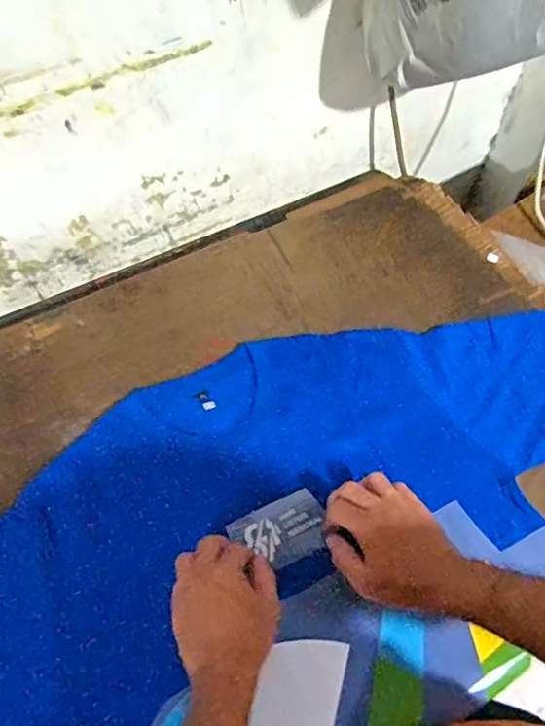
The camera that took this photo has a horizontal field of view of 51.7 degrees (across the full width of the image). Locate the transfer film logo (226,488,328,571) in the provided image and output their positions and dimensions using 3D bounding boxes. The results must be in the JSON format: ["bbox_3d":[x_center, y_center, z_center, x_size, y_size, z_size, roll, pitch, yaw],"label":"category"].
[{"bbox_3d":[0.010,0.178,0.592,0.095,0.004,0.066,-24,61,-11],"label":"transfer film logo"}]

